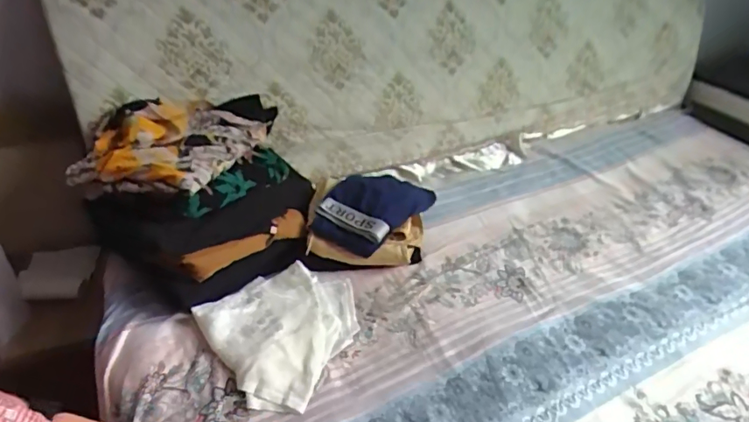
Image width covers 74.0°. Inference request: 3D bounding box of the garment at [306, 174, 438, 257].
[{"bbox_3d":[-0.013,-0.006,1.048,0.178,0.057,0.227,25,42,30],"label":"garment"}]

